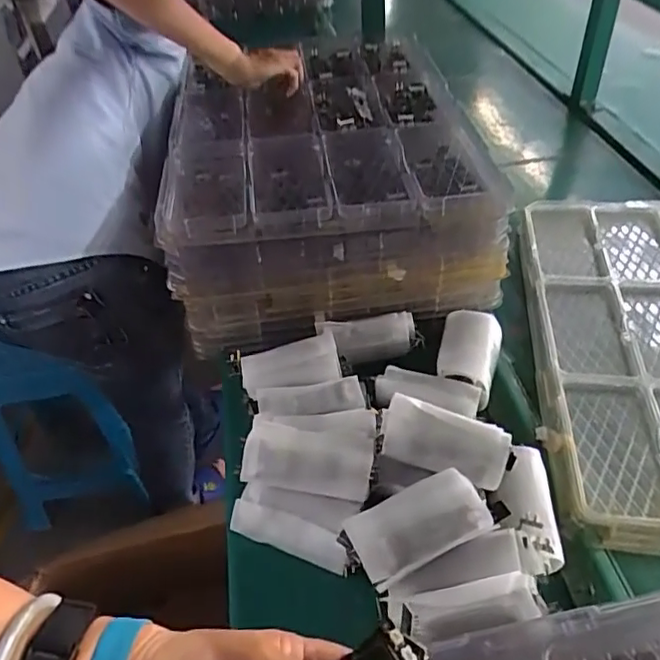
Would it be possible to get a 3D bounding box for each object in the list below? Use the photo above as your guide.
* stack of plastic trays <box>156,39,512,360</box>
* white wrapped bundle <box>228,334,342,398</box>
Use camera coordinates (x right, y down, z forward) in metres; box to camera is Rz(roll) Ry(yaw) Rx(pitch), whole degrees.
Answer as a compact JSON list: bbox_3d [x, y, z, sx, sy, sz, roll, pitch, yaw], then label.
[{"bbox_3d":[-0.009,-0.221,0.827,0.398,0.160,0.442,-7,44,-2],"label":"stack of plastic trays"},{"bbox_3d":[-0.053,0.042,0.673,0.124,0.030,0.052,-7,44,-2],"label":"white wrapped bundle"}]

